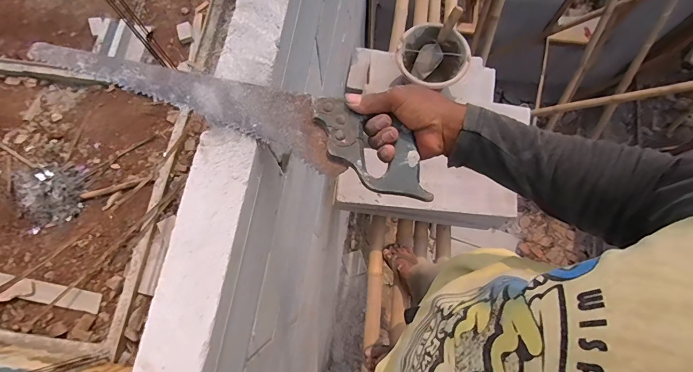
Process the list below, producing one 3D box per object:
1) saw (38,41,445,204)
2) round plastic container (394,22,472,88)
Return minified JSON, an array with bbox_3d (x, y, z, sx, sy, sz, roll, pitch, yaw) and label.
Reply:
[{"bbox_3d":[-0.146,-0.102,0.432,0.511,0.032,0.083,19,77,8],"label":"saw"},{"bbox_3d":[0.304,-0.433,1.309,0.240,0.202,0.246,0,76,2],"label":"round plastic container"}]

